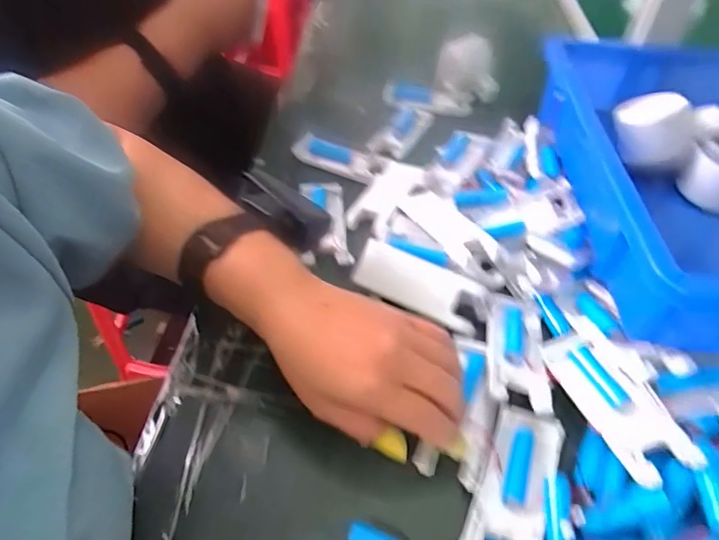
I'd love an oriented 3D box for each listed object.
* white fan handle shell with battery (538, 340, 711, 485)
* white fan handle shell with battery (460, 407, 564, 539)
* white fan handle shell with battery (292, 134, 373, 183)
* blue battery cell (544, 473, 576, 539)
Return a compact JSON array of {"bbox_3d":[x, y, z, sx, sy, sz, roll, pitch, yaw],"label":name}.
[{"bbox_3d":[0.163,0.085,0.323,0.036,0.025,0.104,-15,49,-12],"label":"white fan handle shell with battery"},{"bbox_3d":[0.093,0.126,0.297,0.040,0.018,0.102,19,51,18],"label":"white fan handle shell with battery"},{"bbox_3d":[-0.027,-0.121,0.543,0.099,0.013,0.034,22,52,20],"label":"white fan handle shell with battery"},{"bbox_3d":[0.109,0.141,0.276,0.014,0.014,0.050,7,65,7],"label":"blue battery cell"}]

